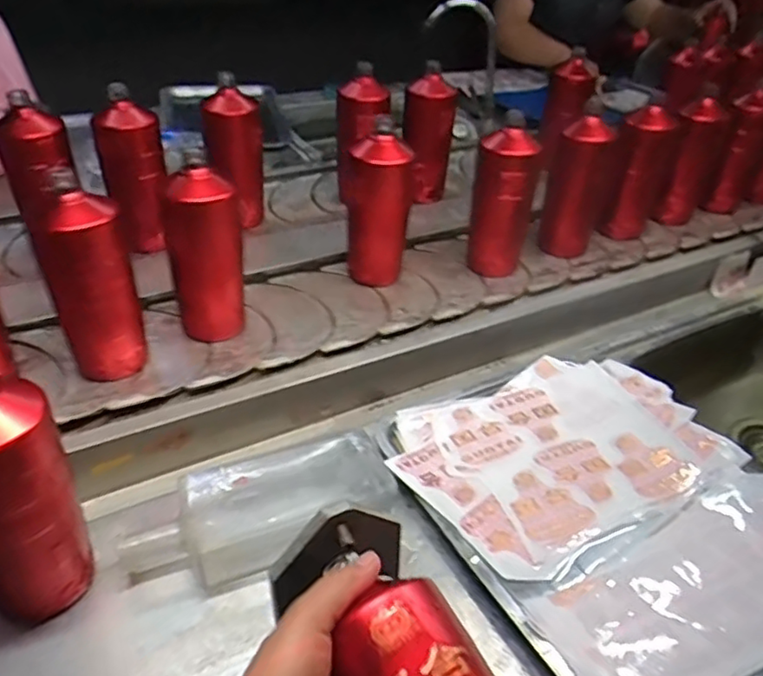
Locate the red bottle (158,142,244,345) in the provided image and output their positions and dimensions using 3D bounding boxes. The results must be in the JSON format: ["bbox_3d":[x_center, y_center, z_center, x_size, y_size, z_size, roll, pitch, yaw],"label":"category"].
[{"bbox_3d":[-0.198,-0.094,0.692,0.069,0.201,0.058,14,35,8],"label":"red bottle"}]

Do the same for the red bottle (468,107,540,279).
[{"bbox_3d":[0.160,-0.188,0.838,0.077,0.193,0.079,7,35,8],"label":"red bottle"}]

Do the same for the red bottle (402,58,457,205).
[{"bbox_3d":[0.070,-0.326,0.999,0.076,0.198,0.070,7,35,-2],"label":"red bottle"}]

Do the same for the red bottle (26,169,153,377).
[{"bbox_3d":[-0.284,-0.050,0.615,0.064,0.201,0.070,23,37,20],"label":"red bottle"}]

